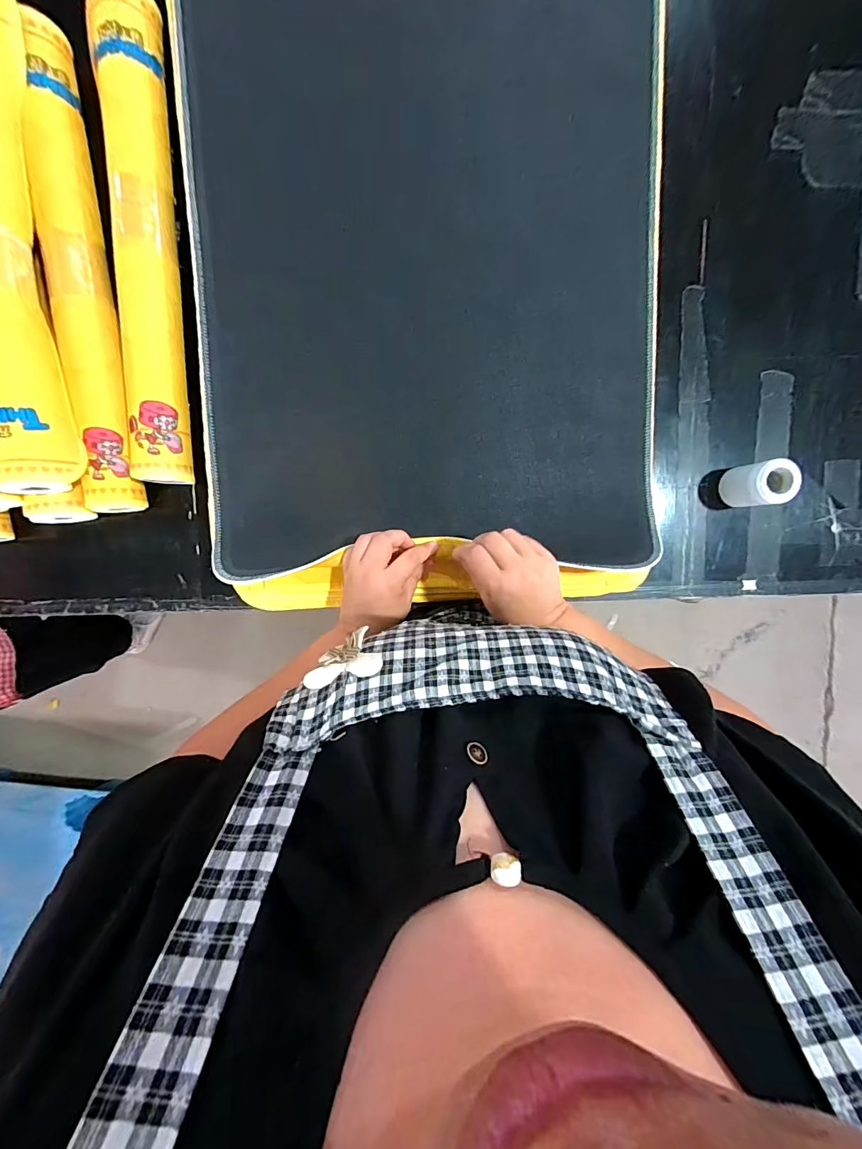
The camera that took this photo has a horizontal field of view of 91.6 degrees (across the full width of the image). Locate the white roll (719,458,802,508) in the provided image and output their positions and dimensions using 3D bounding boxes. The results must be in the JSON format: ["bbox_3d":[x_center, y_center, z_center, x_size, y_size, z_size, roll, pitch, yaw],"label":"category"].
[{"bbox_3d":[0.389,-0.107,0.500,0.044,0.070,0.048,-4,96,0],"label":"white roll"}]

